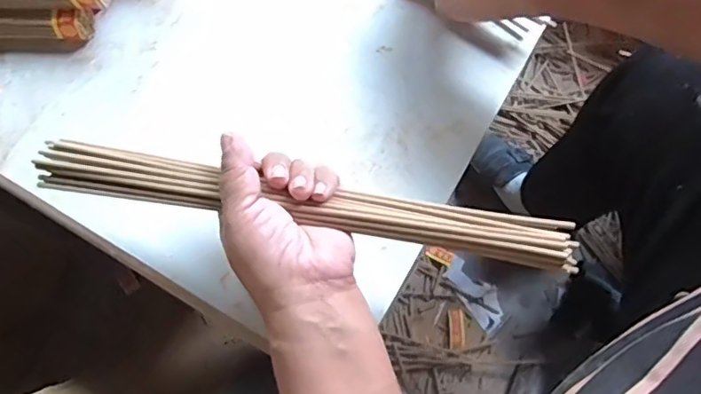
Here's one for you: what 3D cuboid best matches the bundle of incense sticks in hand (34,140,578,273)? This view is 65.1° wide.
[{"bbox_3d":[-0.035,0.004,0.326,0.319,0.013,0.028,9,74,7],"label":"bundle of incense sticks in hand"}]

